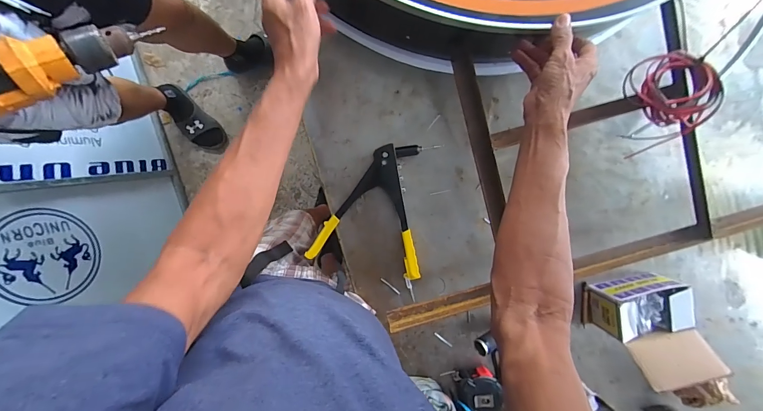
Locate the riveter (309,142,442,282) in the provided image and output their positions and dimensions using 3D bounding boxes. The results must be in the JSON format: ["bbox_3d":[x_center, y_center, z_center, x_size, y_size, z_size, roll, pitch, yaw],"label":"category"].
[{"bbox_3d":[-0.008,-0.001,0.588,0.190,0.034,0.225,12,94,-4],"label":"riveter"}]

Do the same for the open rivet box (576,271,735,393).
[{"bbox_3d":[0.463,0.202,0.597,0.155,0.125,0.181,-12,96,-2],"label":"open rivet box"}]

